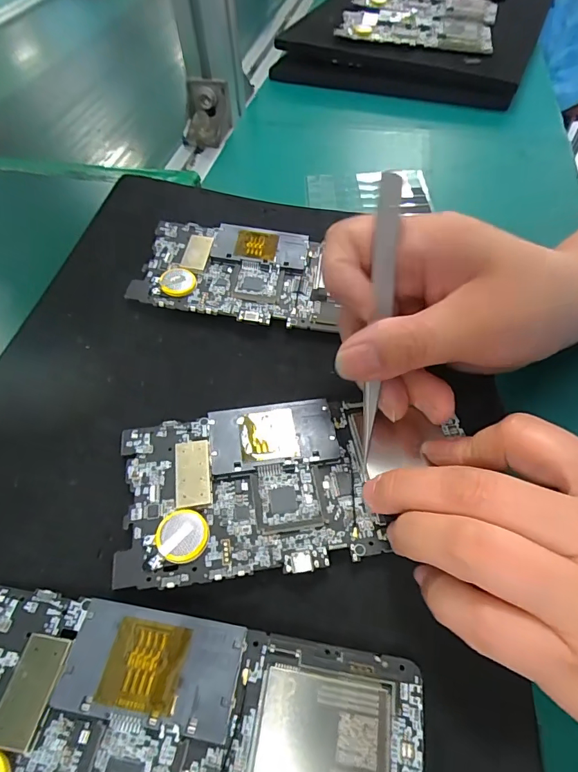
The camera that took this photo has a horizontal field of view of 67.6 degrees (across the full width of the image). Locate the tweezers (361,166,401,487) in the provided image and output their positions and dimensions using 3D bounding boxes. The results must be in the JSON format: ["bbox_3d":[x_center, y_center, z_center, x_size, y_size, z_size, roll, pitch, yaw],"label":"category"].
[{"bbox_3d":[0.038,-0.023,0.181,0.008,0.124,0.014,3,14,1],"label":"tweezers"}]

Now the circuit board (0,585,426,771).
[{"bbox_3d":[-0.036,0.111,0.131,0.152,0.005,0.072,6,55,8],"label":"circuit board"}]

